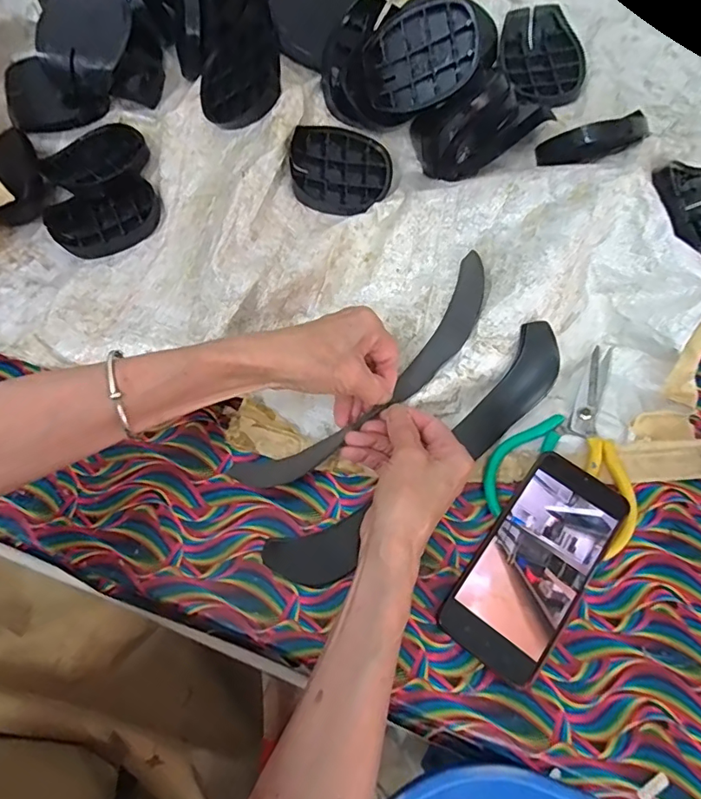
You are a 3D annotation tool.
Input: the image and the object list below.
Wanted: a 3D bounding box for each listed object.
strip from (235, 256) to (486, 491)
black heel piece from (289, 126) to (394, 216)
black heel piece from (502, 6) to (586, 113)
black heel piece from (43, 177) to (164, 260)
[{"bbox_3d":[0.022,-0.015,0.435,0.283,0.030,0.055,-41,69,-6],"label":"strip"},{"bbox_3d":[-0.011,-0.236,0.519,0.109,0.035,0.089,1,84,-17],"label":"black heel piece"},{"bbox_3d":[0.215,-0.378,0.553,0.078,0.022,0.120,-12,71,8],"label":"black heel piece"},{"bbox_3d":[-0.262,-0.195,0.542,0.113,0.020,0.073,-26,65,-14],"label":"black heel piece"}]

